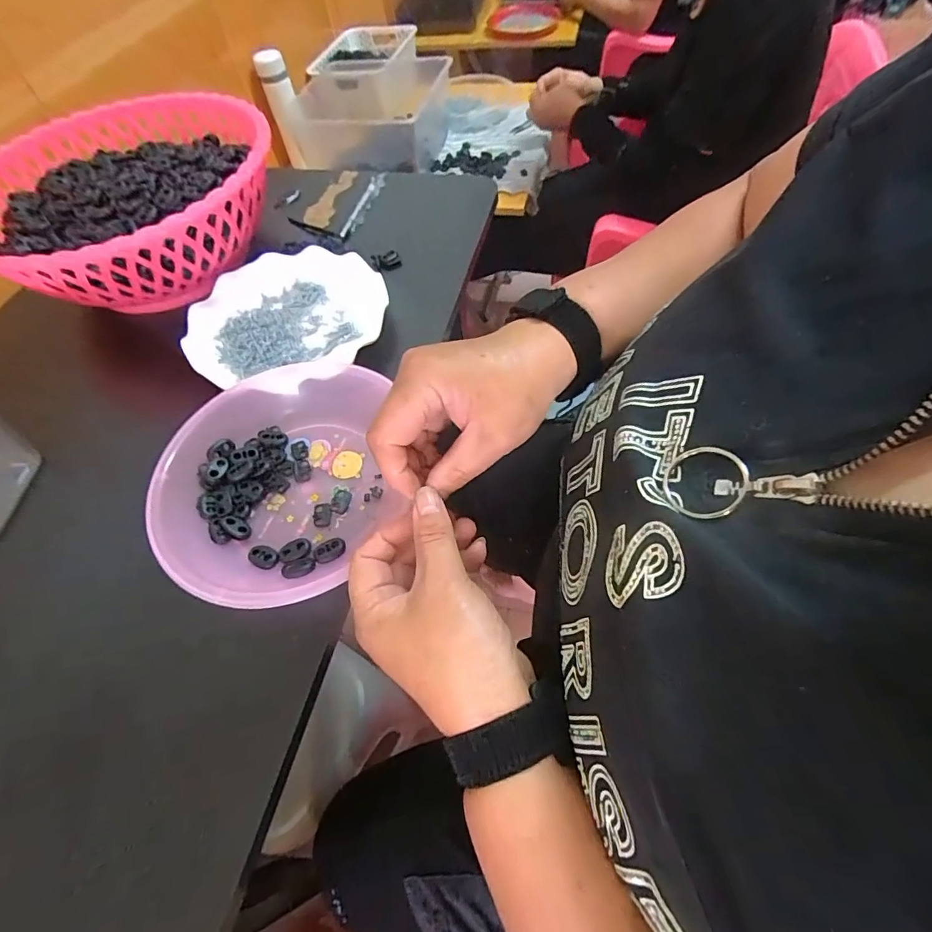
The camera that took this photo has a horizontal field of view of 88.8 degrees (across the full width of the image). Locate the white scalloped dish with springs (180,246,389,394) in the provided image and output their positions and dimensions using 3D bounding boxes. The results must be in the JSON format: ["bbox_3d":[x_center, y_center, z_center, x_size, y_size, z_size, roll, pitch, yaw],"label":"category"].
[{"bbox_3d":[-0.172,-0.145,0.462,0.183,0.027,0.164,-22,58,-10],"label":"white scalloped dish with springs"}]

